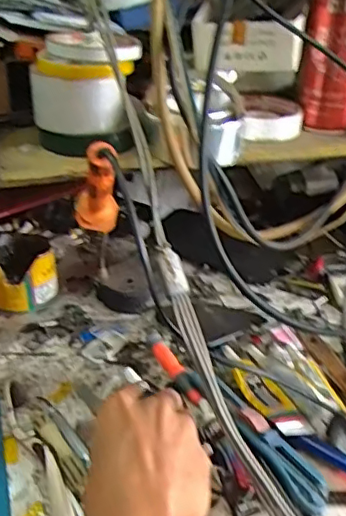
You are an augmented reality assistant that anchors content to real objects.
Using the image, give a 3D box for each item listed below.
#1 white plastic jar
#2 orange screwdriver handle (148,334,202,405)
[{"bbox_3d":[-0.078,-0.153,0.536,0.098,0.094,0.081,-4,30,-8],"label":"white plastic jar"},{"bbox_3d":[0.002,0.092,0.478,0.015,0.016,0.077,-13,33,-21],"label":"orange screwdriver handle"}]

